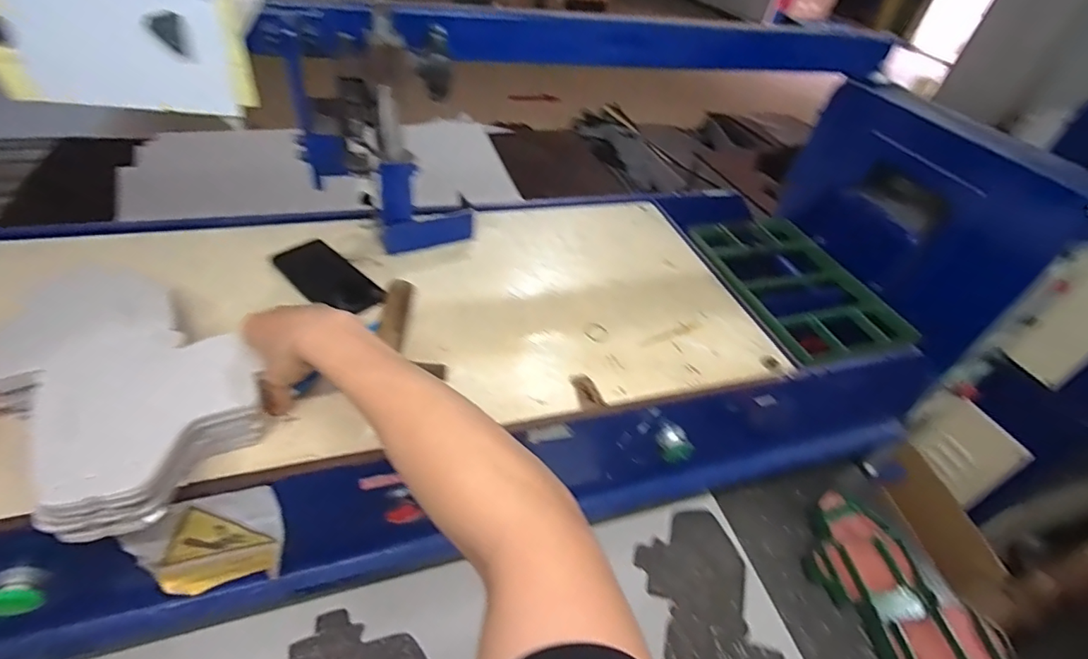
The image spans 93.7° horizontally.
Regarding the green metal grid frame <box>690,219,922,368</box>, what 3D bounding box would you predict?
[{"bbox_3d":[0.381,-0.066,0.791,0.216,0.046,0.317,-9,45,-18],"label":"green metal grid frame"}]

